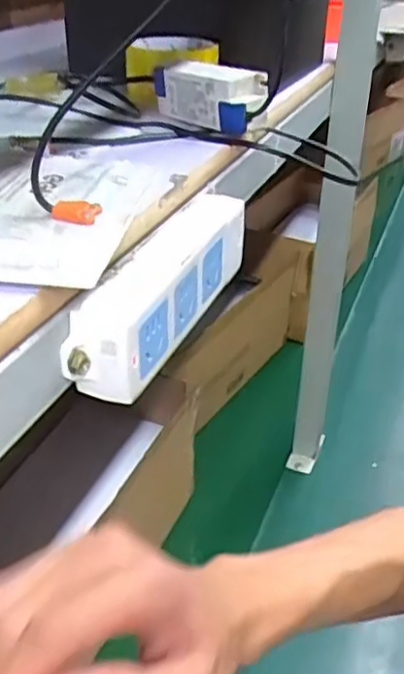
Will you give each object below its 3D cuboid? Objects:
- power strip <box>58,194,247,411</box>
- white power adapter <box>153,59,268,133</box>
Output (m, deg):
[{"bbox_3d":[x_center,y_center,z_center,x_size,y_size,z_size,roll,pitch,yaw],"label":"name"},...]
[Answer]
[{"bbox_3d":[-0.018,-0.031,0.383,0.033,0.050,0.182,14,34,18],"label":"power strip"},{"bbox_3d":[0.006,-0.192,0.516,0.031,0.044,0.108,-22,39,-32],"label":"white power adapter"}]

